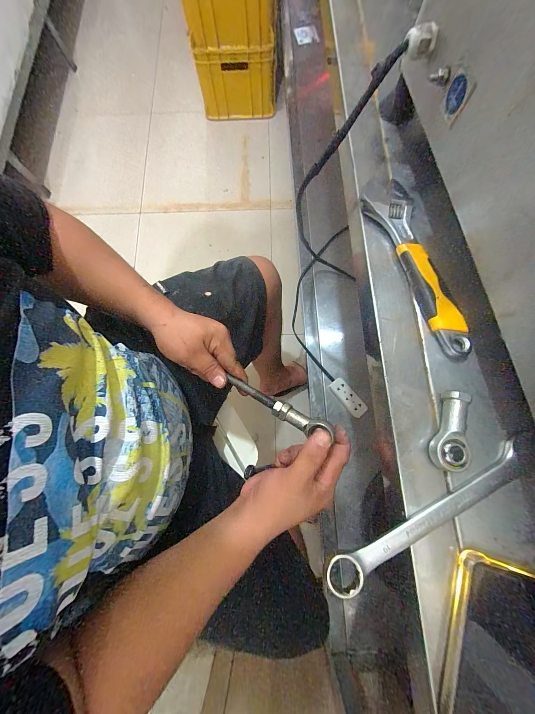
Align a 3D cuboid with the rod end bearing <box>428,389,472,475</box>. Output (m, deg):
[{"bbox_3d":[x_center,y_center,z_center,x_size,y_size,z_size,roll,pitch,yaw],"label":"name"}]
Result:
[{"bbox_3d":[0.153,0.061,0.217,0.024,0.015,0.063,16,78,5],"label":"rod end bearing"}]

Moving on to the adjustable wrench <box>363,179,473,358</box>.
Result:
[{"bbox_3d":[0.146,-0.086,0.254,0.042,0.014,0.182,-17,78,-3],"label":"adjustable wrench"}]

